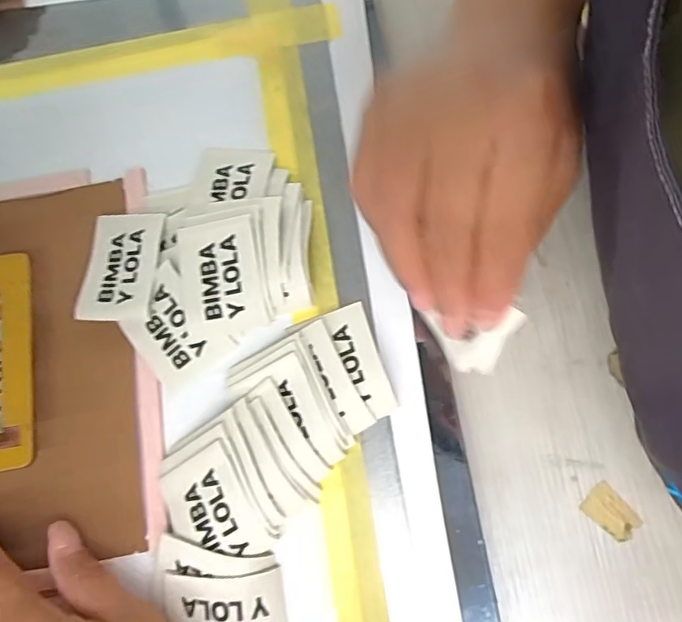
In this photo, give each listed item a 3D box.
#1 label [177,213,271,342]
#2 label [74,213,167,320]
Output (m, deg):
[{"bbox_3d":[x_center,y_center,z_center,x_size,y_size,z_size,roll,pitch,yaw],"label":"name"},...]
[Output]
[{"bbox_3d":[-0.058,-0.017,0.269,0.040,0.007,0.055,-15,82,13],"label":"label"},{"bbox_3d":[-0.113,-0.023,0.283,0.041,0.004,0.057,3,75,14],"label":"label"}]

